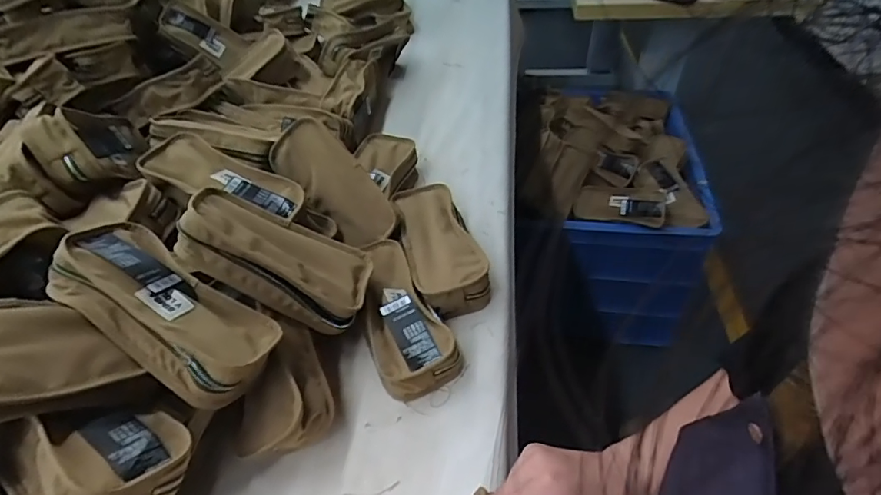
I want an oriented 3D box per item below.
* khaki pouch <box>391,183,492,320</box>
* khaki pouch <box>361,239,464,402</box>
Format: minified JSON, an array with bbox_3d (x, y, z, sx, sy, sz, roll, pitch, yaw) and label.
[{"bbox_3d":[-0.003,-0.004,0.617,0.085,0.045,0.188,-14,46,-8],"label":"khaki pouch"},{"bbox_3d":[-0.045,0.074,0.555,0.087,0.056,0.196,-17,47,-11],"label":"khaki pouch"}]

